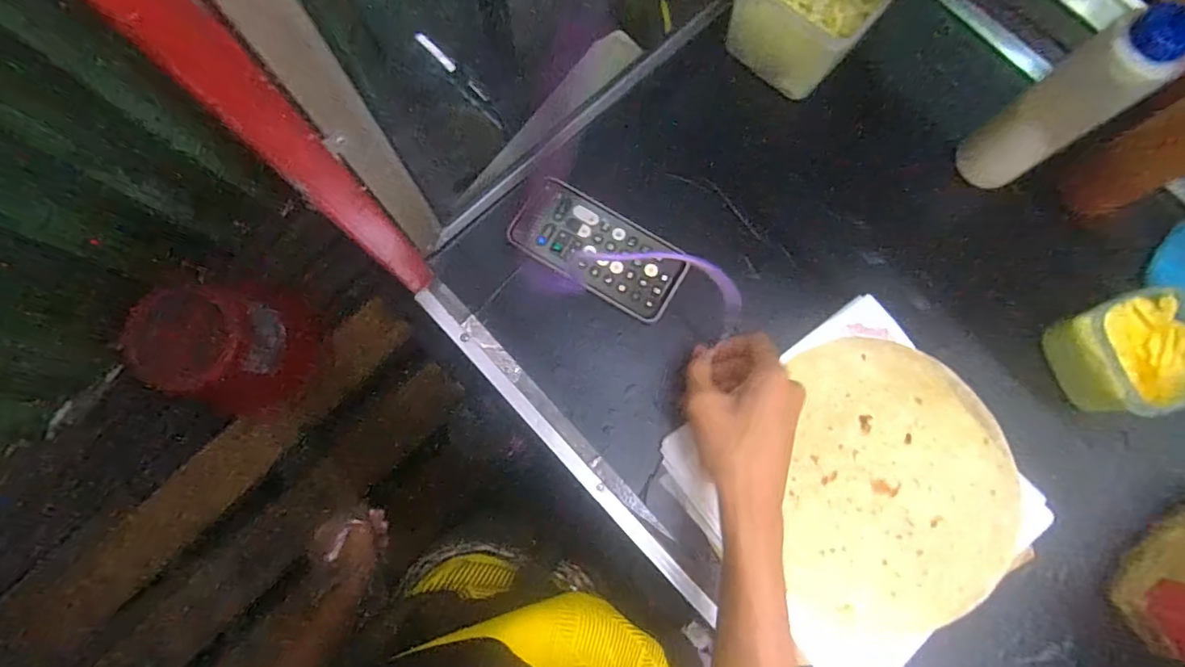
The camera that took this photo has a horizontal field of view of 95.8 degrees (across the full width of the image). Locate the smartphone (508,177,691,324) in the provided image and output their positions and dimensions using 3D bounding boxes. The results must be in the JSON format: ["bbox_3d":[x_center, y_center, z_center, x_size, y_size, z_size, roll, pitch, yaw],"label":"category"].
[{"bbox_3d":[0.007,-0.084,0.526,0.170,0.011,0.081,31,80,4],"label":"smartphone"}]

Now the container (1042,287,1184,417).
[{"bbox_3d":[0.481,0.019,0.479,0.116,0.065,0.094,-16,80,-4],"label":"container"}]

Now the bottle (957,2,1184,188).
[{"bbox_3d":[0.395,-0.187,0.454,0.057,0.190,0.055,-26,81,-6],"label":"bottle"}]

